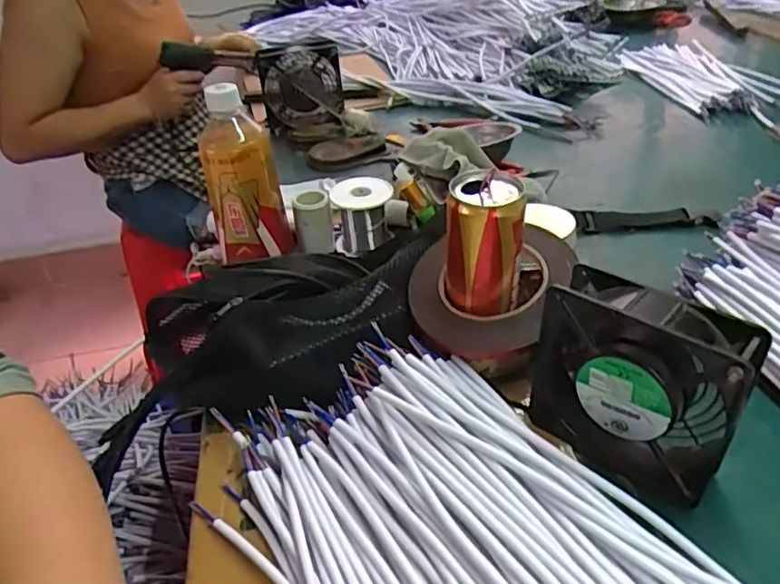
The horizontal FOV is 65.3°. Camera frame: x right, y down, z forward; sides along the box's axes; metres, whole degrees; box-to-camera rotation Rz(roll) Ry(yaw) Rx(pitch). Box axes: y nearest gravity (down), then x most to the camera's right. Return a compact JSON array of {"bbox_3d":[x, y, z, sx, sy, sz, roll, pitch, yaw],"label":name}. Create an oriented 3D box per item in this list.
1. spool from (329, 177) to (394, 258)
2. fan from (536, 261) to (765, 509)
[{"bbox_3d":[-0.028,-0.079,0.641,0.059,0.067,0.056,-4,36,3],"label":"spool"},{"bbox_3d":[0.154,0.057,0.386,0.123,0.116,0.053,24,46,35],"label":"fan"}]

